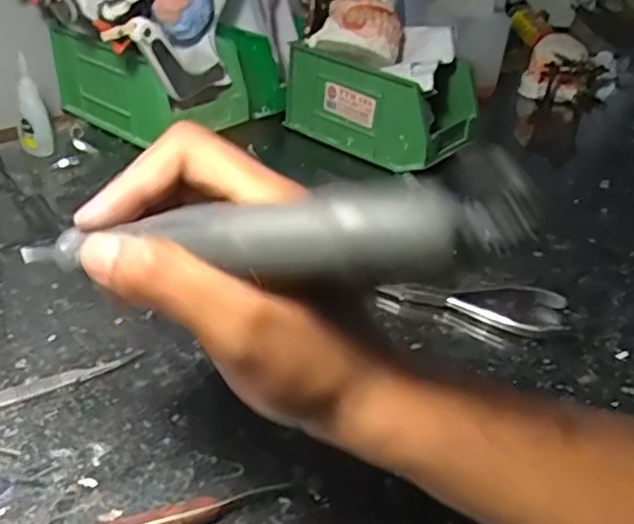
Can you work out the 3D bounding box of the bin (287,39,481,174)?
[{"bbox_3d":[0.067,-0.161,0.649,0.171,0.082,0.099,30,40,31],"label":"bin"}]

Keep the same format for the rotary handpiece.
[{"bbox_3d":[-0.021,-0.008,0.213,0.169,0.026,0.023,-4,30,19],"label":"rotary handpiece"}]

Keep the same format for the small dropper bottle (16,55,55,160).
[{"bbox_3d":[-0.247,-0.133,0.568,0.027,0.084,0.020,-9,36,-21],"label":"small dropper bottle"}]

